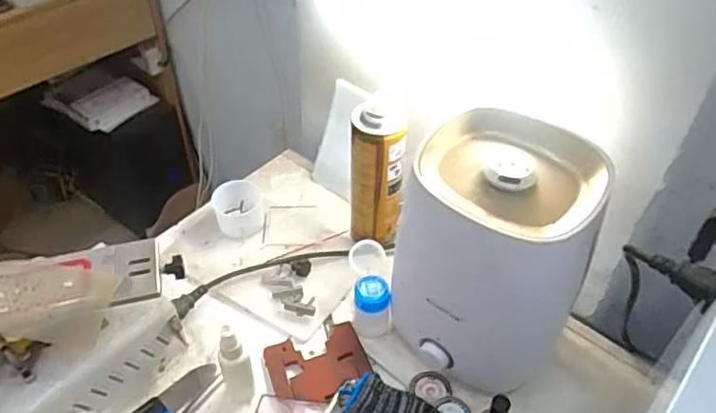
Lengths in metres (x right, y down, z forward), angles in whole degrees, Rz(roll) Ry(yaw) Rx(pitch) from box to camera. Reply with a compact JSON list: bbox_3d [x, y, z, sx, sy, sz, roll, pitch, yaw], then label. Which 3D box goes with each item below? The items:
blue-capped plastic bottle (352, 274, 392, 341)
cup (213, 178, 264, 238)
[{"bbox_3d":[0.017,0.116,0.684,0.044,0.066,0.040,0,47,0],"label":"blue-capped plastic bottle"},{"bbox_3d":[-0.165,0.001,0.816,0.067,0.054,0.080,-16,49,-15],"label":"cup"}]

